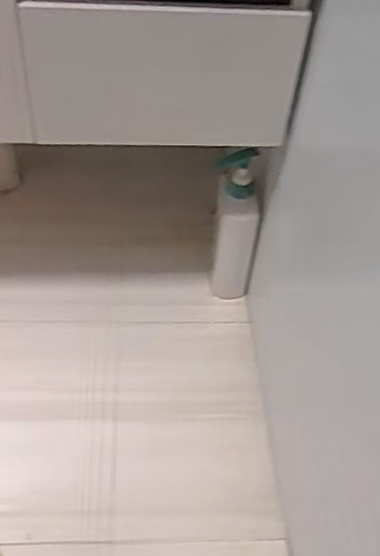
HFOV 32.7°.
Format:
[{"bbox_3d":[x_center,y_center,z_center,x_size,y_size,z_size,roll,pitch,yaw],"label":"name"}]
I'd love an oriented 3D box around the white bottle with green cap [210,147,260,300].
[{"bbox_3d":[0.058,-0.063,0.867,0.065,0.227,0.055,13,50,6],"label":"white bottle with green cap"}]

